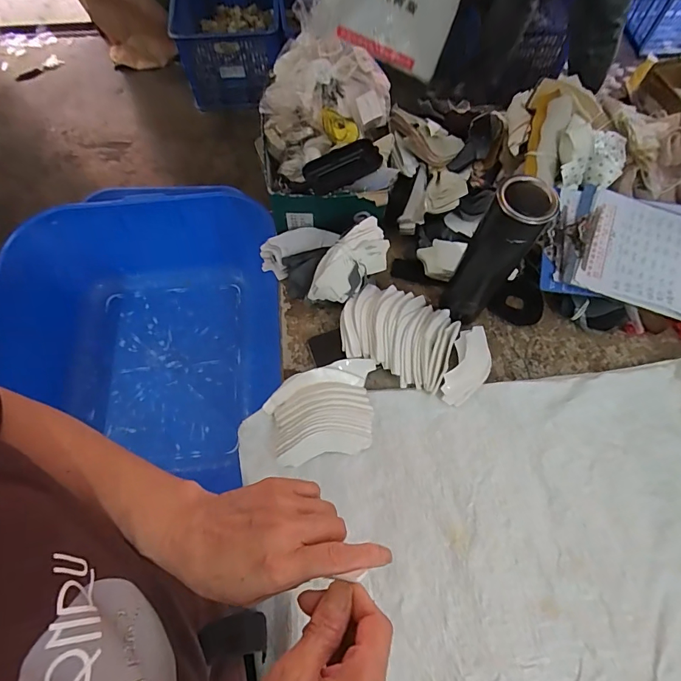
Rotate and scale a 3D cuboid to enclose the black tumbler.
[{"bbox_3d":[0.184,-0.097,0.502,0.062,0.219,0.057,0,66,-1],"label":"black tumbler"}]

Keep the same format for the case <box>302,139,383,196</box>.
[{"bbox_3d":[0.005,-0.247,0.578,0.107,0.026,0.046,-25,69,-11],"label":"case"}]

